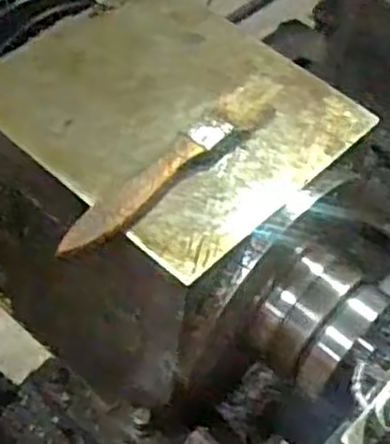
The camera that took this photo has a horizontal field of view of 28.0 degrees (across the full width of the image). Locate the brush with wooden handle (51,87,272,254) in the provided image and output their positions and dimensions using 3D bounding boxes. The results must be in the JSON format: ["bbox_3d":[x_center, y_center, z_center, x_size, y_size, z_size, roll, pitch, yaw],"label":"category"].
[{"bbox_3d":[-0.011,-0.030,0.383,0.022,0.015,0.144,39,57,24],"label":"brush with wooden handle"}]

